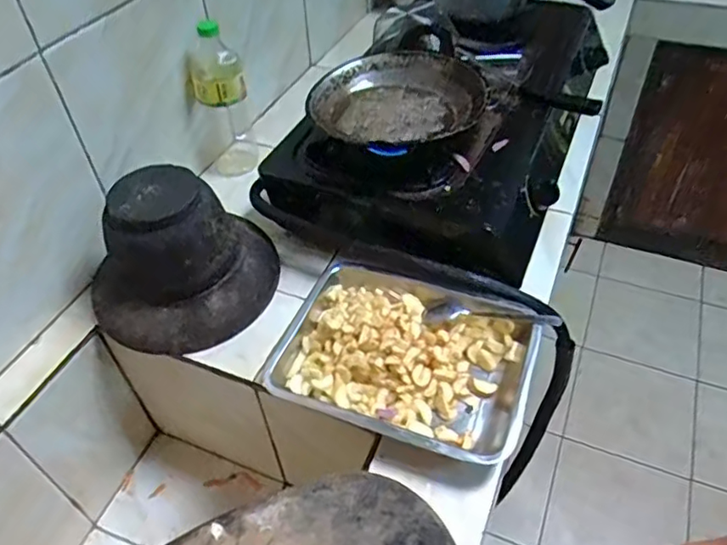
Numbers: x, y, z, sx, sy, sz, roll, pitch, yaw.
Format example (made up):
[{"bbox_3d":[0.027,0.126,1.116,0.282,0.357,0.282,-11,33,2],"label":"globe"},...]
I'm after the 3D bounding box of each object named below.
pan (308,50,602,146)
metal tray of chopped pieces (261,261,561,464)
[{"bbox_3d":[0.051,-0.239,0.792,0.224,0.046,0.185,17,48,18],"label":"pan"},{"bbox_3d":[0.051,0.094,0.680,0.277,0.071,0.216,16,48,18],"label":"metal tray of chopped pieces"}]

